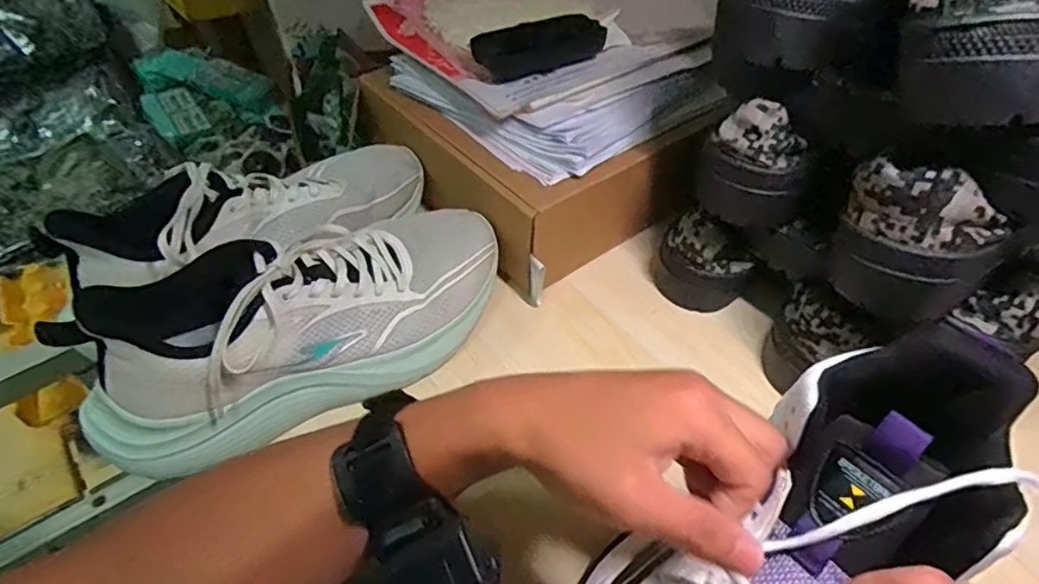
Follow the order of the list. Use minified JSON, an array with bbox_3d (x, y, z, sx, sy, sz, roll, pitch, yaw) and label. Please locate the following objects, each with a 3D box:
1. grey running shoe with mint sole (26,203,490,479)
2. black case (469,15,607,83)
[{"bbox_3d":[-0.135,0.012,0.381,0.276,0.093,0.097,-25,52,-23],"label":"grey running shoe with mint sole"},{"bbox_3d":[0.014,-0.207,0.488,0.105,0.028,0.046,-18,50,-17],"label":"black case"}]

